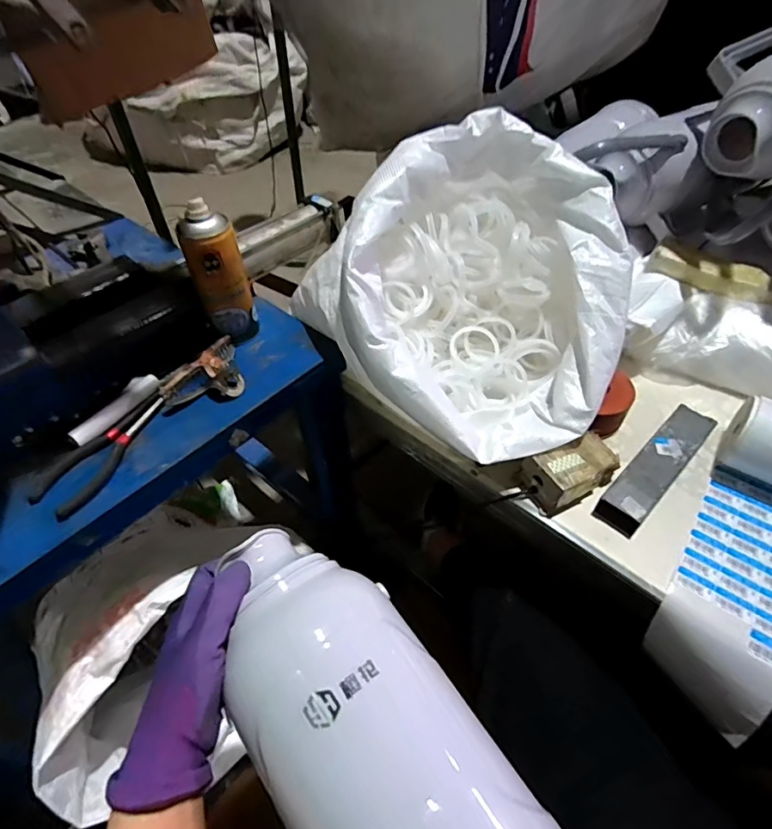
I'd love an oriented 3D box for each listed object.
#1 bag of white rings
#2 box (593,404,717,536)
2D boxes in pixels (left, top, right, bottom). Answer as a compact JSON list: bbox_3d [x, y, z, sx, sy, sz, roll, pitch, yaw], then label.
[{"bbox_3d":[0.111,-0.150,0.567,0.327,0.229,0.343,-24,52,-20],"label":"bag of white rings"},{"bbox_3d":[0.324,0.060,0.572,0.201,0.031,0.046,-36,57,-28],"label":"box"}]

